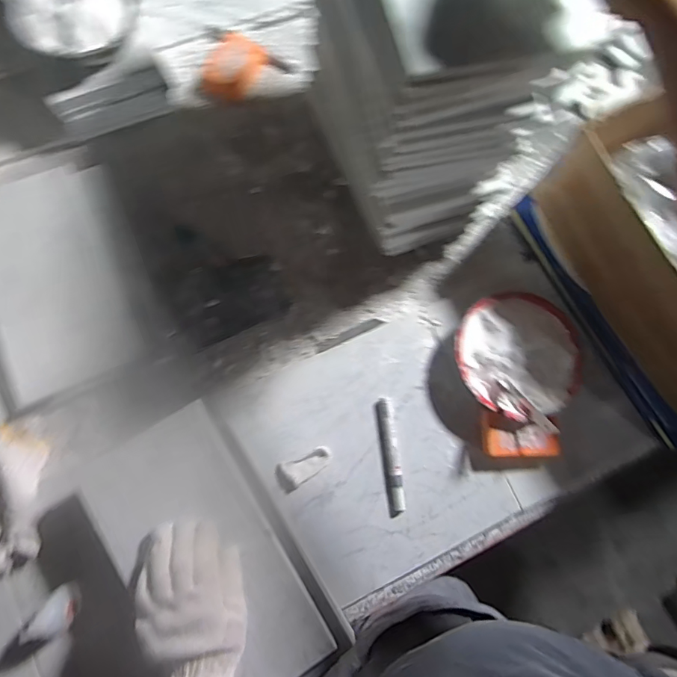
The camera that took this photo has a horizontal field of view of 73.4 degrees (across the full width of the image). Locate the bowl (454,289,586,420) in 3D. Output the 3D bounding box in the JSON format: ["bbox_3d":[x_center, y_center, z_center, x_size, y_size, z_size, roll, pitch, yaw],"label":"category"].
[{"bbox_3d":[0.236,0.022,0.602,0.153,0.051,0.161,0,79,-2],"label":"bowl"}]

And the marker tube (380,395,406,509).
[{"bbox_3d":[0.071,0.151,0.600,0.017,0.009,0.144,-6,75,-3],"label":"marker tube"}]

